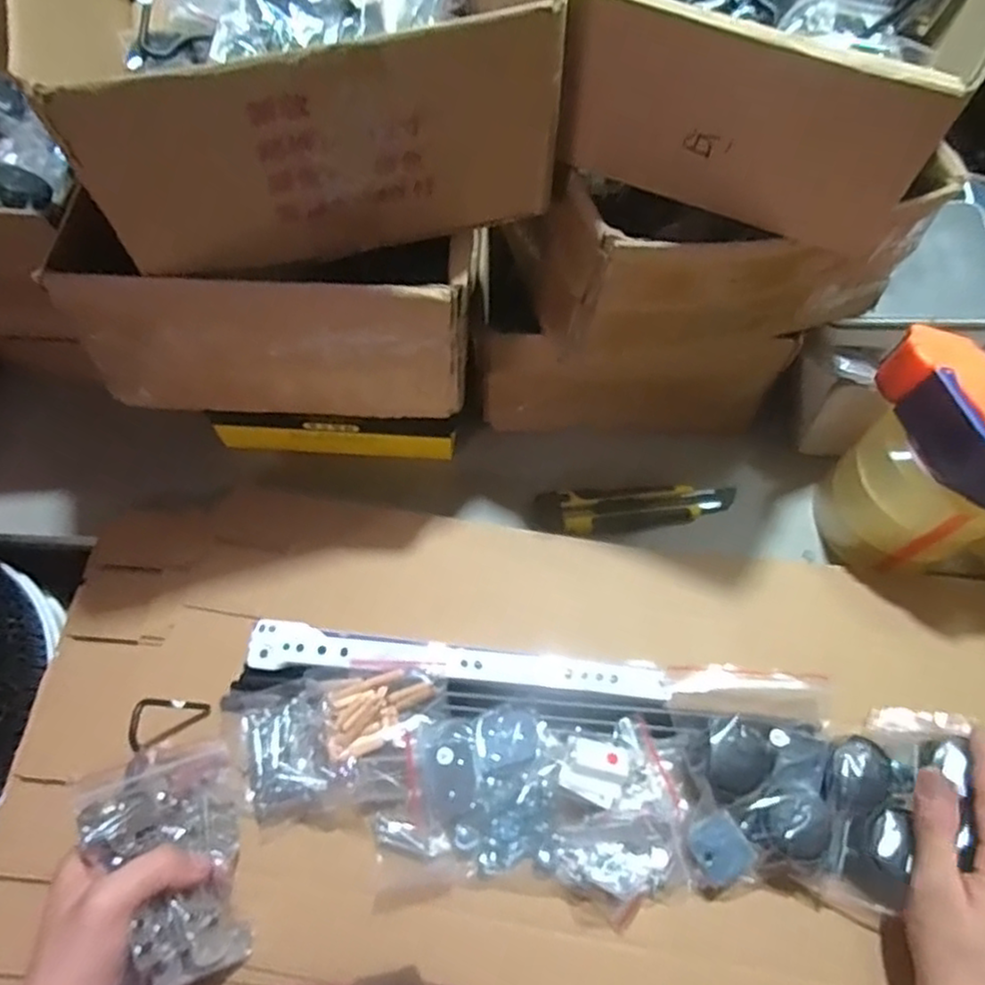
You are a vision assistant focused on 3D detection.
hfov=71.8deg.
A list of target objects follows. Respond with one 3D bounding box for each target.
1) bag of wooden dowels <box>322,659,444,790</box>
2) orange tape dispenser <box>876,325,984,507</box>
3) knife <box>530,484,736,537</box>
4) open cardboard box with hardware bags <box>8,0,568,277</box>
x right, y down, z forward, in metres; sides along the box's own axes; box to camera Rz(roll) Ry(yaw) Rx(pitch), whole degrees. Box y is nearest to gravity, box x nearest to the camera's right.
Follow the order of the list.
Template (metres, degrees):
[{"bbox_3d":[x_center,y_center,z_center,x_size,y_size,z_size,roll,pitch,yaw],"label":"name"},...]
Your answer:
[{"bbox_3d":[-0.075,0.153,0.463,0.076,0.014,0.076,5,63,3],"label":"bag of wooden dowels"},{"bbox_3d":[0.340,-0.050,0.479,0.078,0.063,0.143,-39,70,-18],"label":"orange tape dispenser"},{"bbox_3d":[0.123,0.016,0.585,0.176,0.015,0.041,-5,63,-3],"label":"knife"},{"bbox_3d":[-0.126,-0.312,0.429,0.253,0.116,0.323,-14,64,-7],"label":"open cardboard box with hardware bags"}]

